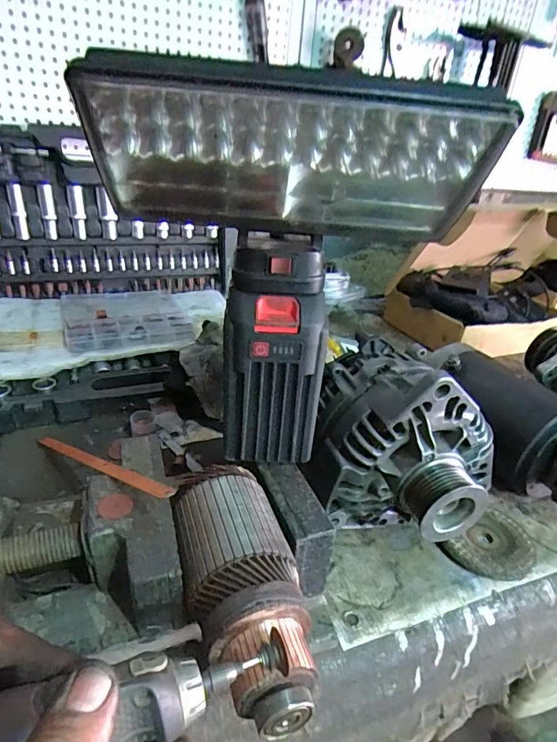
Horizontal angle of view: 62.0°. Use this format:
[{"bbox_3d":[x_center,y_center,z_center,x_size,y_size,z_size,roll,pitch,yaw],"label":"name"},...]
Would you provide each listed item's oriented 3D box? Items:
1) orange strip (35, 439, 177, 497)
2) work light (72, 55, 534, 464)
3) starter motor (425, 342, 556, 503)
[{"bbox_3d":[-0.163,0.077,0.403,0.010,0.004,0.286,-21,14,-39],"label":"orange strip"},{"bbox_3d":[0.000,-0.047,0.312,0.217,0.255,0.086,4,29,-4],"label":"work light"},{"bbox_3d":[0.287,0.071,0.537,0.142,0.118,0.249,-5,30,-19],"label":"starter motor"}]

